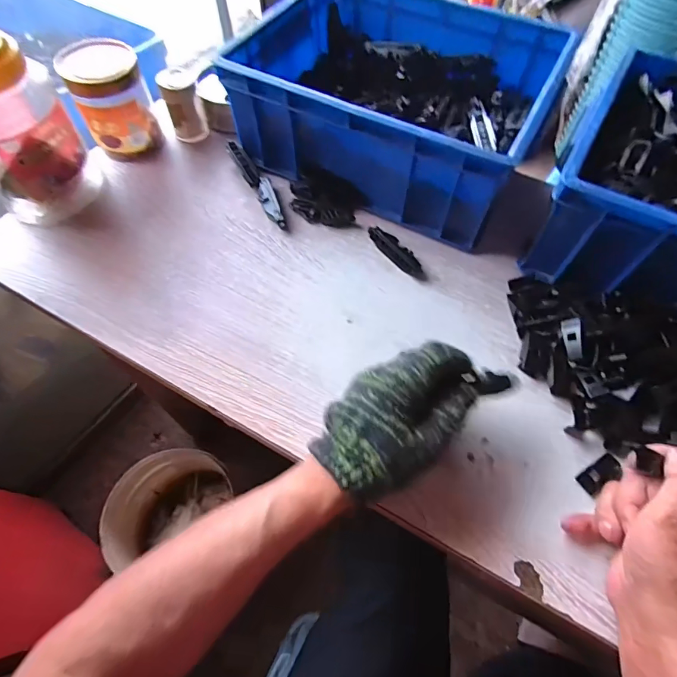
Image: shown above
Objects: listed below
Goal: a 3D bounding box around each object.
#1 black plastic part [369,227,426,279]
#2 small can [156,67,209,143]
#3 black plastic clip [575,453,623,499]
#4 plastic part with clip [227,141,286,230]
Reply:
[{"bbox_3d":[0.067,-0.099,0.469,0.022,0.010,0.084,-38,68,-19],"label":"black plastic part"},{"bbox_3d":[-0.204,-0.310,0.546,0.043,0.074,0.041,1,61,-1],"label":"small can"},{"bbox_3d":[0.226,0.118,0.354,0.040,0.007,0.019,-29,66,-16],"label":"black plastic clip"},{"bbox_3d":[-0.099,-0.194,0.513,0.026,0.020,0.149,-25,65,-14],"label":"plastic part with clip"}]

